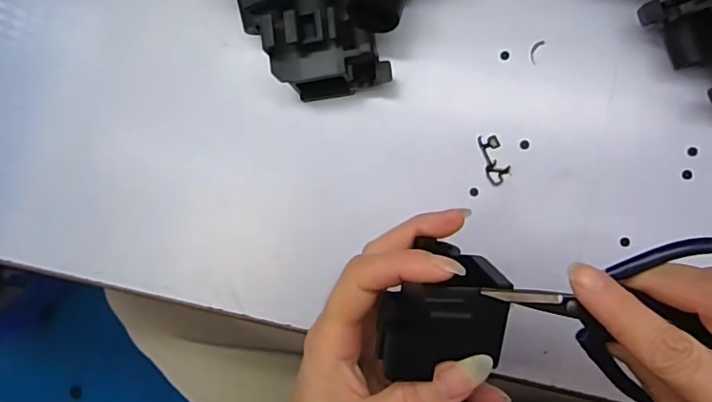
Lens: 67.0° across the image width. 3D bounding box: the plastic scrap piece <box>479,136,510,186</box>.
[{"bbox_3d":[0.080,-0.024,0.314,0.013,0.004,0.030,-20,85,8],"label":"plastic scrap piece"}]

